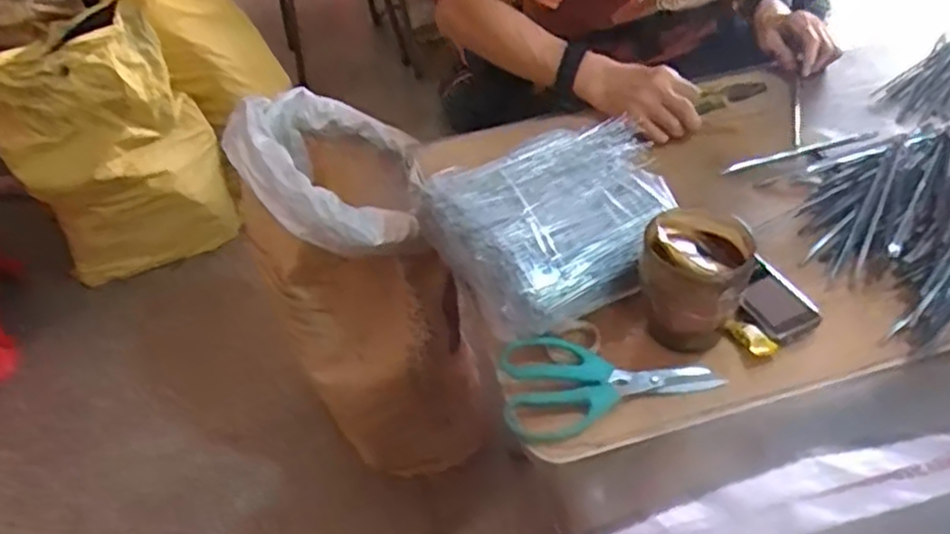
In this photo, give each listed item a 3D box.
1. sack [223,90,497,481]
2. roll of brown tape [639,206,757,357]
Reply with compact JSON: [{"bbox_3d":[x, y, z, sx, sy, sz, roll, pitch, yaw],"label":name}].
[{"bbox_3d":[-0.175,0.031,1.194,0.280,0.569,0.375,-14,44,-7],"label":"sack"},{"bbox_3d":[0.190,0.015,0.630,0.085,0.117,0.097,14,48,21],"label":"roll of brown tape"}]

